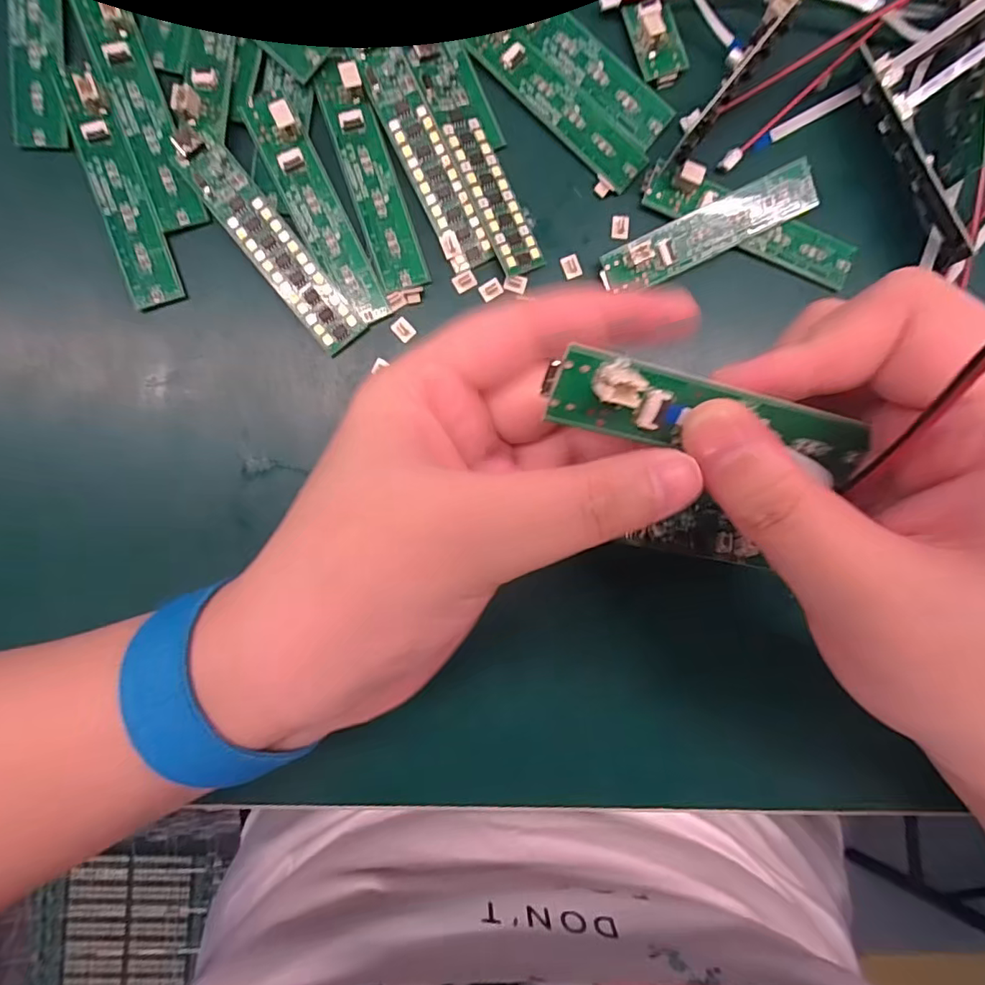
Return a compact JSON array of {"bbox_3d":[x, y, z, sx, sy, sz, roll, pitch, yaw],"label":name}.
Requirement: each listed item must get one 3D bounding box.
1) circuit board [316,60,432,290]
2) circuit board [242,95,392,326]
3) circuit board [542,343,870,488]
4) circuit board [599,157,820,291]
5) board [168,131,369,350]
[{"bbox_3d":[-0.042,-0.112,0.189,0.018,0.007,0.078,-18,91,-3],"label":"circuit board"},{"bbox_3d":[-0.062,-0.098,0.185,0.018,0.011,0.081,-26,92,-3],"label":"circuit board"},{"bbox_3d":[0.053,-0.015,0.122,0.083,0.007,0.017,10,117,-15],"label":"circuit board"},{"bbox_3d":[0.080,-0.096,0.198,0.083,0.010,0.017,-26,92,-3],"label":"circuit board"},{"bbox_3d":[-0.076,-0.086,0.186,0.017,0.009,0.082,-38,92,-3],"label":"board"}]

